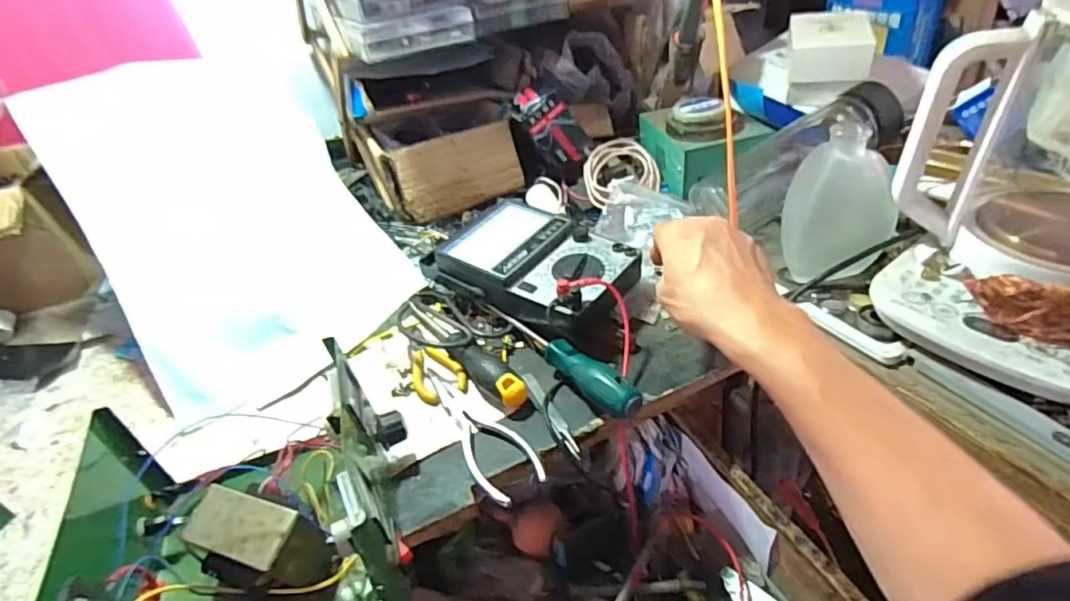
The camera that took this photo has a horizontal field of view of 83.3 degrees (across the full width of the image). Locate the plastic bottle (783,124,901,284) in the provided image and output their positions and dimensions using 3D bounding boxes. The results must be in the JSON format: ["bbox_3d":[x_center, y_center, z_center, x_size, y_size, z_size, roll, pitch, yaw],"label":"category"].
[{"bbox_3d":[0.272,-0.079,0.533,0.087,0.146,0.064,-1,20,-6],"label":"plastic bottle"}]

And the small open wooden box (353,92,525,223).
[{"bbox_3d":[-0.120,-0.184,0.735,0.171,0.097,0.155,-17,38,-12],"label":"small open wooden box"}]

